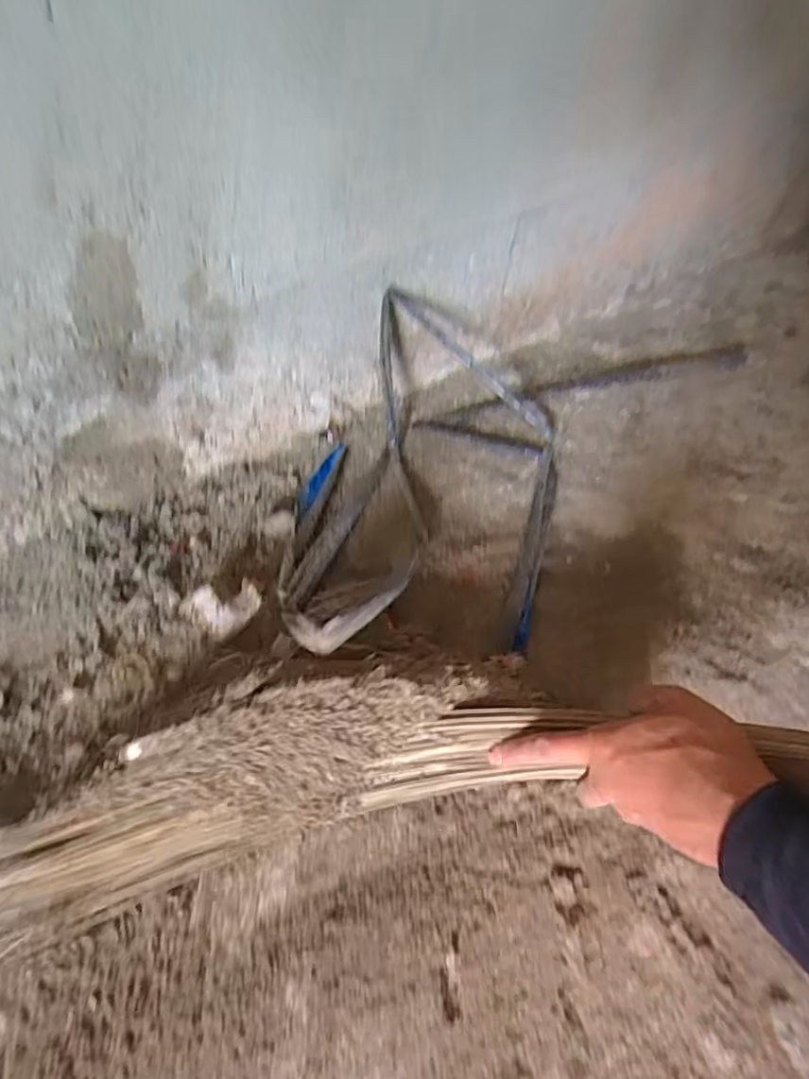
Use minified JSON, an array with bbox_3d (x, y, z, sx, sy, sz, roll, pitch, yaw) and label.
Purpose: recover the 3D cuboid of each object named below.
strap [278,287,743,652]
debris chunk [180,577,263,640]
[{"bbox_3d":[0.102,-0.147,0.676,0.329,0.128,0.690,25,53,27],"label":"strap"},{"bbox_3d":[-0.168,0.063,0.563,0.061,0.023,0.061,-3,46,3],"label":"debris chunk"}]

